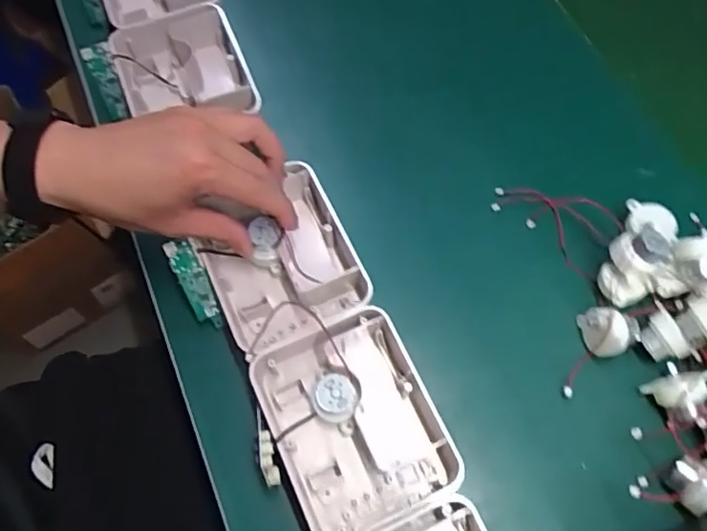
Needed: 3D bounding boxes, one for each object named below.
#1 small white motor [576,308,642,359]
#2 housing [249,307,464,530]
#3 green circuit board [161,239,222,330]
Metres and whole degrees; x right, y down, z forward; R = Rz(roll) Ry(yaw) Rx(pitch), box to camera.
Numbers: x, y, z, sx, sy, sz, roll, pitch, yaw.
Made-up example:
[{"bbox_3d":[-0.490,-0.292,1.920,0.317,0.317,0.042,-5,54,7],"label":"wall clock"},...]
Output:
[{"bbox_3d":[0.181,0.048,0.414,0.036,0.029,0.032,8,66,1],"label":"small white motor"},{"bbox_3d":[0.000,0.100,0.389,0.106,0.040,0.132,-22,69,-12],"label":"housing"},{"bbox_3d":[-0.114,0.015,0.428,0.020,0.008,0.069,-25,100,-6],"label":"green circuit board"}]

